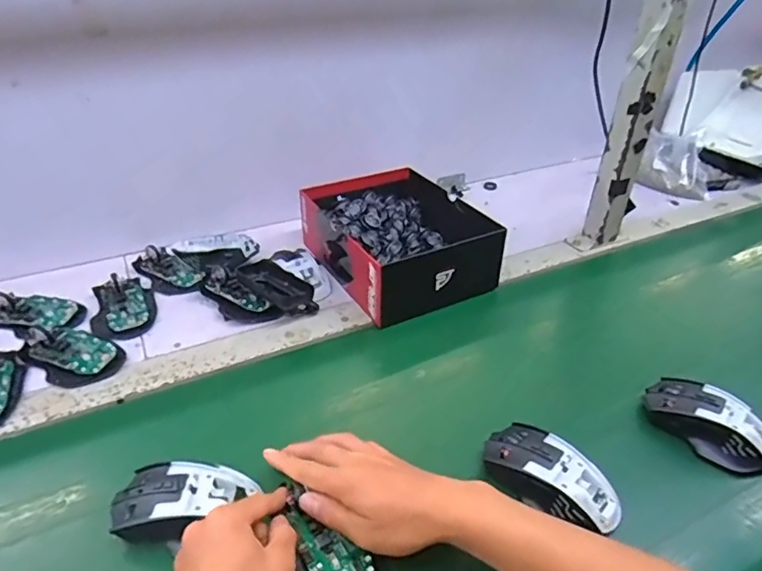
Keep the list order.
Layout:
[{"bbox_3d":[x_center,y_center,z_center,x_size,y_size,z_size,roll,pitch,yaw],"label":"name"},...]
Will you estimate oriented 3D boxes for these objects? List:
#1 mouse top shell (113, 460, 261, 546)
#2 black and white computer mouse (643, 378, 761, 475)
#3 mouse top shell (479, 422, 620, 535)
[{"bbox_3d":[-0.162,0.173,0.431,0.108,0.036,0.063,2,35,0],"label":"mouse top shell"},{"bbox_3d":[0.311,0.130,0.503,0.113,0.043,0.059,28,43,32],"label":"black and white computer mouse"},{"bbox_3d":[0.145,0.158,0.450,0.114,0.029,0.062,24,41,28],"label":"mouse top shell"}]

